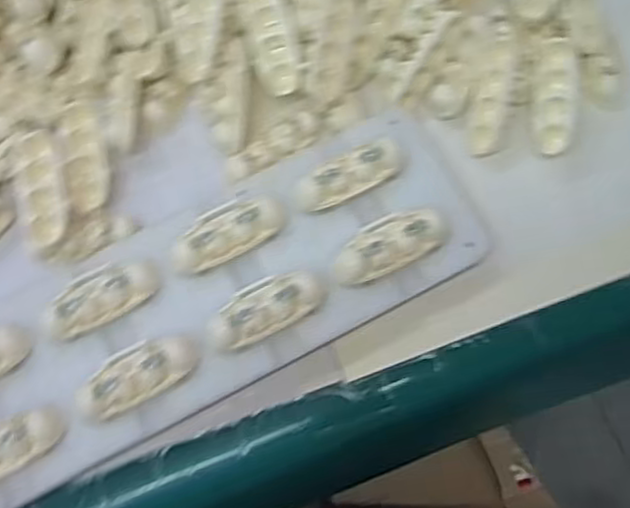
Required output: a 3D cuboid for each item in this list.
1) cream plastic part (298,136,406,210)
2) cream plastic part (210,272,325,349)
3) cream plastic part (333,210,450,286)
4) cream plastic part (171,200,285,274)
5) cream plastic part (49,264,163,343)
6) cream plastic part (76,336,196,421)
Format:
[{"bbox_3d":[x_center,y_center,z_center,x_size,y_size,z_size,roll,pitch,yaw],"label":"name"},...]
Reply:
[{"bbox_3d":[0.020,-0.042,0.388,0.060,0.015,0.021,-26,75,-6],"label":"cream plastic part"},{"bbox_3d":[-0.026,0.027,0.368,0.059,0.017,0.027,-29,75,-7],"label":"cream plastic part"},{"bbox_3d":[0.038,-0.005,0.377,0.061,0.016,0.028,-26,75,-7],"label":"cream plastic part"},{"bbox_3d":[-0.047,-0.013,0.380,0.060,0.014,0.026,-29,75,-7],"label":"cream plastic part"},{"bbox_3d":[-0.110,0.020,0.372,0.059,0.016,0.027,-29,75,-7],"label":"cream plastic part"},{"bbox_3d":[-0.089,0.060,0.360,0.060,0.019,0.026,-27,75,-7],"label":"cream plastic part"}]

